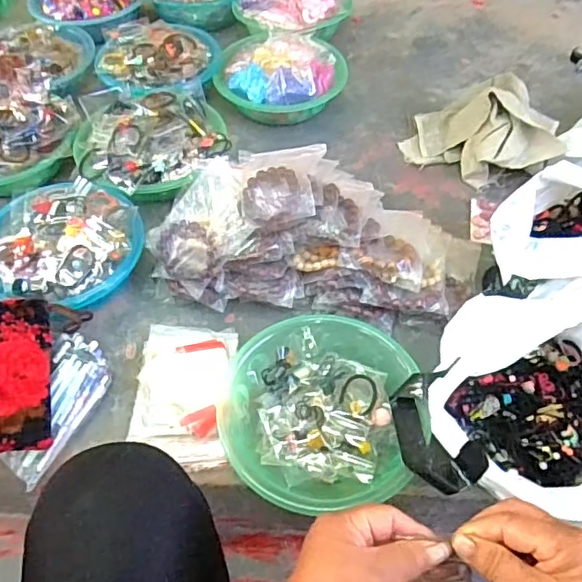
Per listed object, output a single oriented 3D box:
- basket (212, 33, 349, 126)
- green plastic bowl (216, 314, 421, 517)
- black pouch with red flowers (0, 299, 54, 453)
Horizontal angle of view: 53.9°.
[{"bbox_3d":[-0.023,-0.387,1.043,0.194,0.102,0.208,0,54,0],"label":"basket"},{"bbox_3d":[0.031,0.139,0.665,0.218,0.081,0.226,0,54,0],"label":"green plastic bowl"},{"bbox_3d":[-0.325,0.095,0.655,0.092,0.024,0.173,-1,67,-26],"label":"black pouch with red flowers"}]

